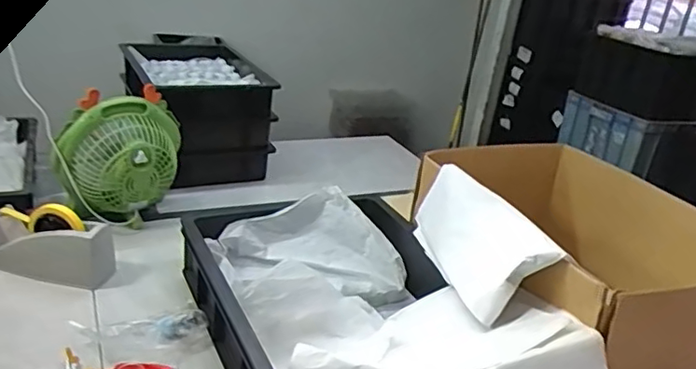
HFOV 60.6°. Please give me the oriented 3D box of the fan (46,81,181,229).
[{"bbox_3d":[-0.479,-0.053,1.248,0.242,0.248,0.145,0,24,-17],"label":"fan"}]

